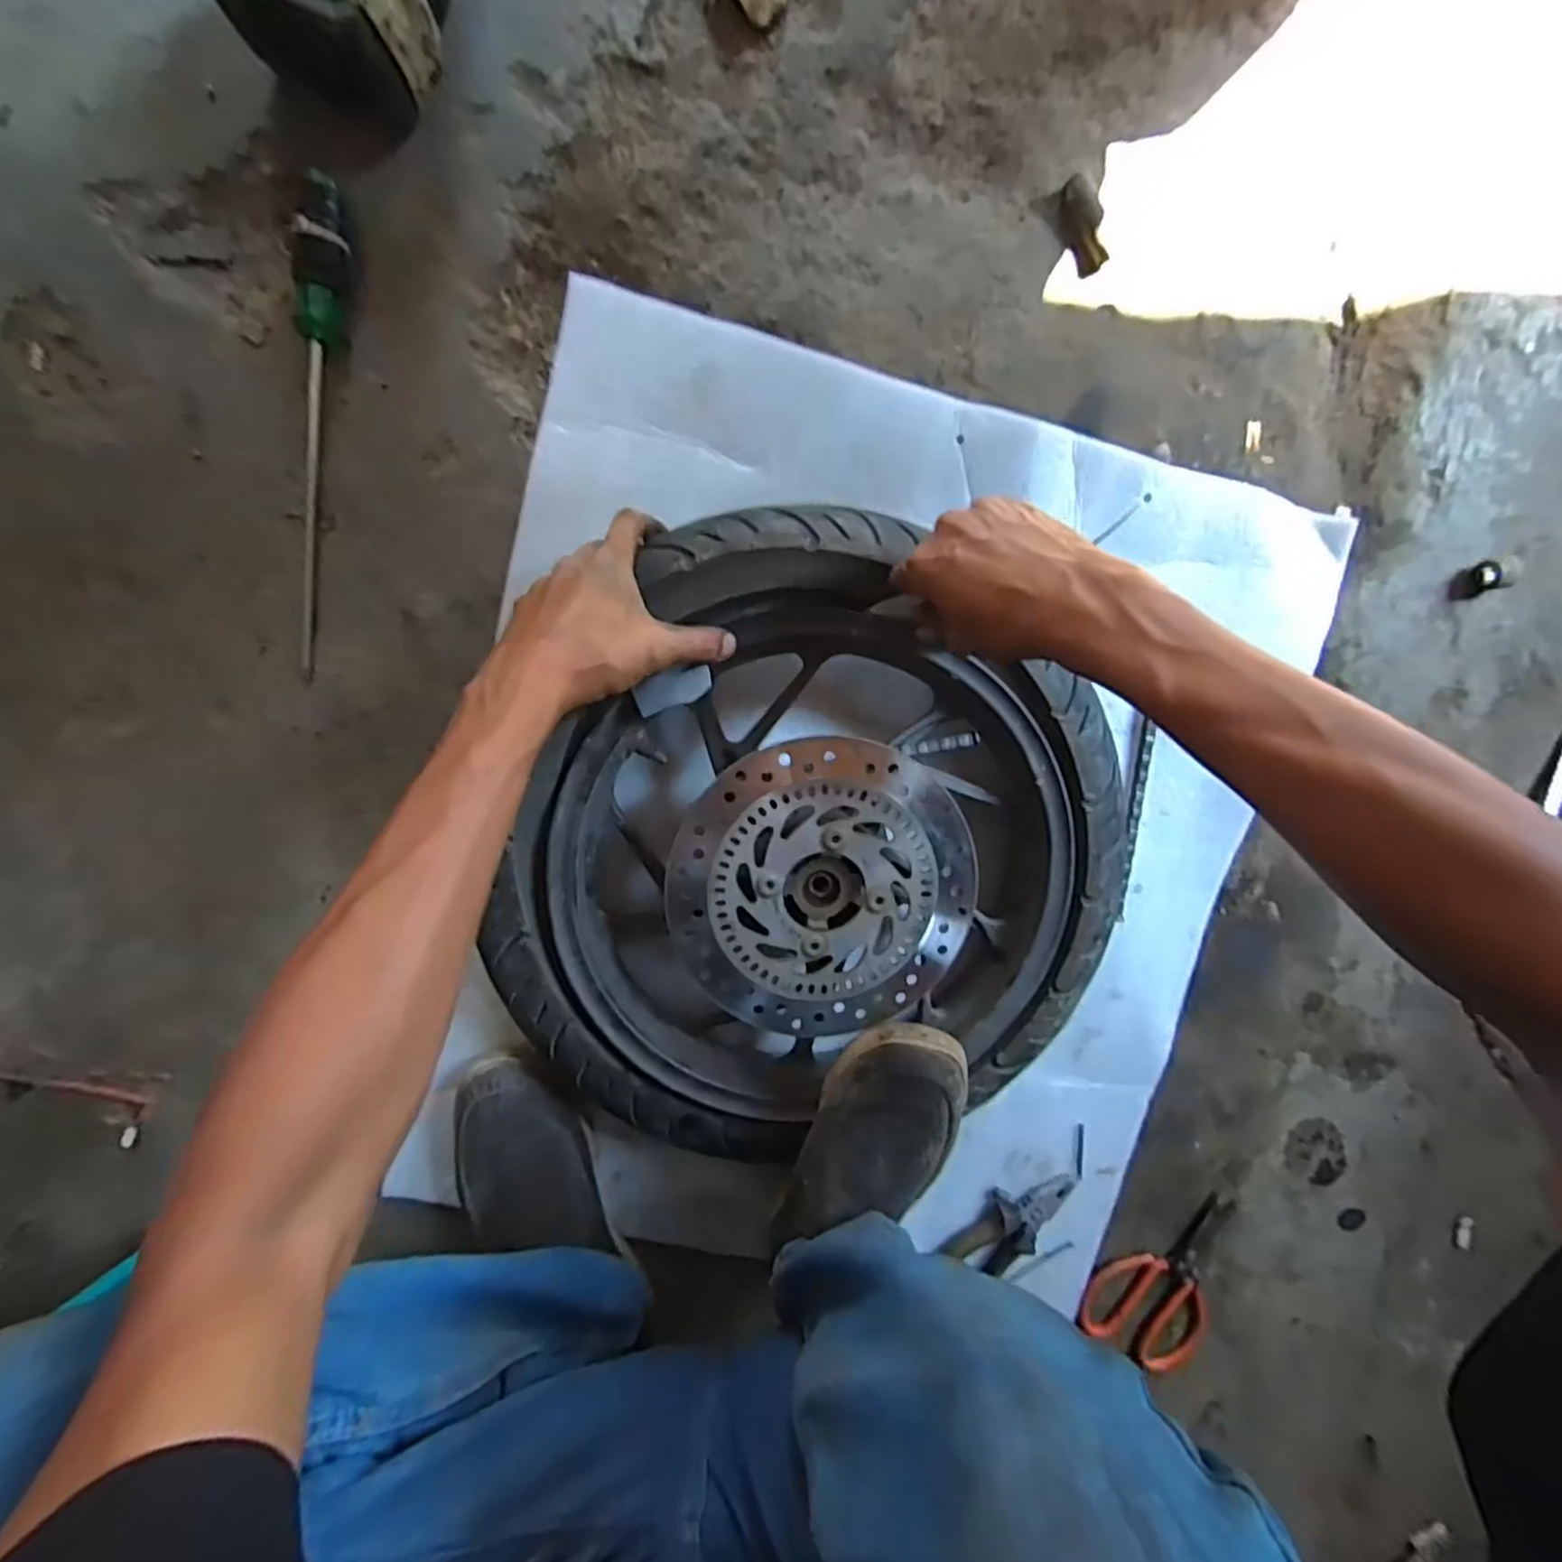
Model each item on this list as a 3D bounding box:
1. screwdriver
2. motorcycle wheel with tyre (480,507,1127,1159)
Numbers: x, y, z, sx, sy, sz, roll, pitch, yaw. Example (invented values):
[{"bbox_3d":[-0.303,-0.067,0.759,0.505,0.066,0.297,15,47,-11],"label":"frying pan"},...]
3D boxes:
[{"bbox_3d":[-0.335,-0.245,0.515,0.034,0.028,0.333,7,97,-5],"label":"screwdriver"},{"bbox_3d":[0.036,0.077,0.535,0.420,0.102,0.438,-1,98,-4],"label":"motorcycle wheel with tyre"}]

